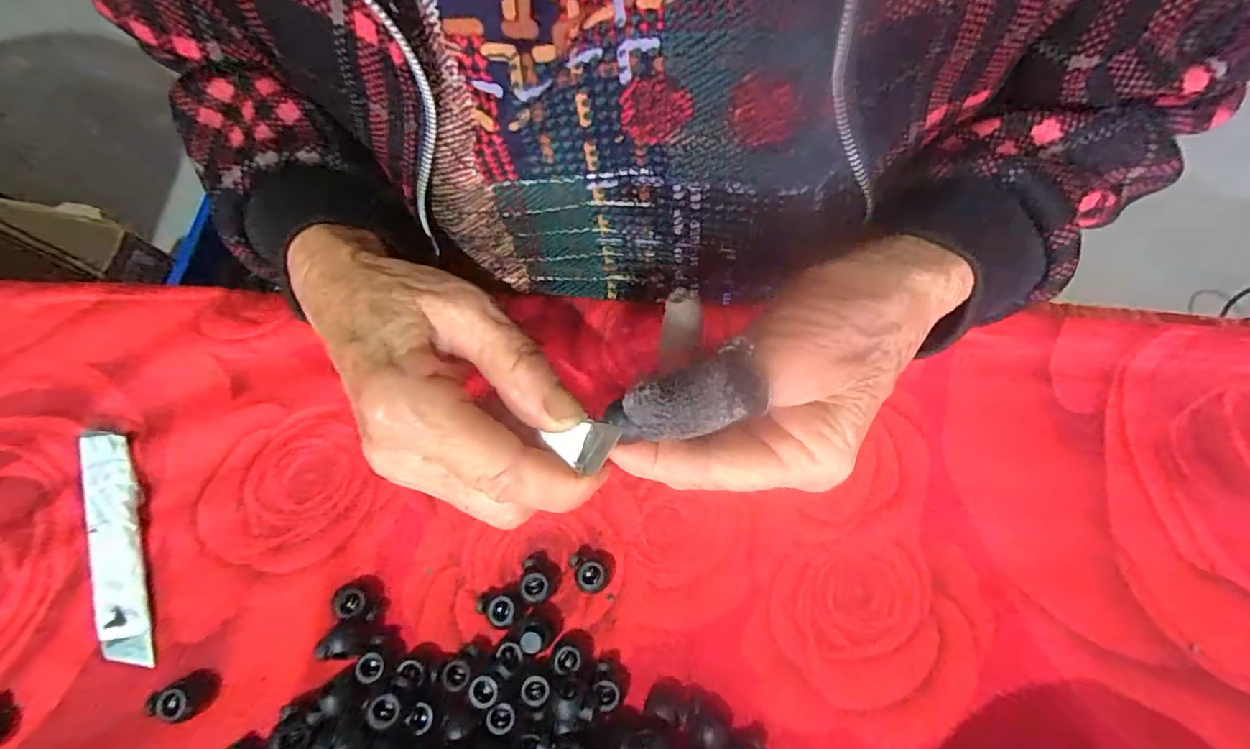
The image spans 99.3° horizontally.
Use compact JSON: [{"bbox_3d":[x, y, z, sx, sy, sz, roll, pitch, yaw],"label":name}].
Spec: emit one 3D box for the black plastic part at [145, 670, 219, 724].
[{"bbox_3d":[-0.174,0.128,0.211,0.020,0.010,0.015,-33,75,-9],"label":"black plastic part"}]

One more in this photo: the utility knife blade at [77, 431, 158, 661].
[{"bbox_3d":[-0.219,0.073,0.227,0.021,0.004,0.100,-14,77,-19],"label":"utility knife blade"}]

